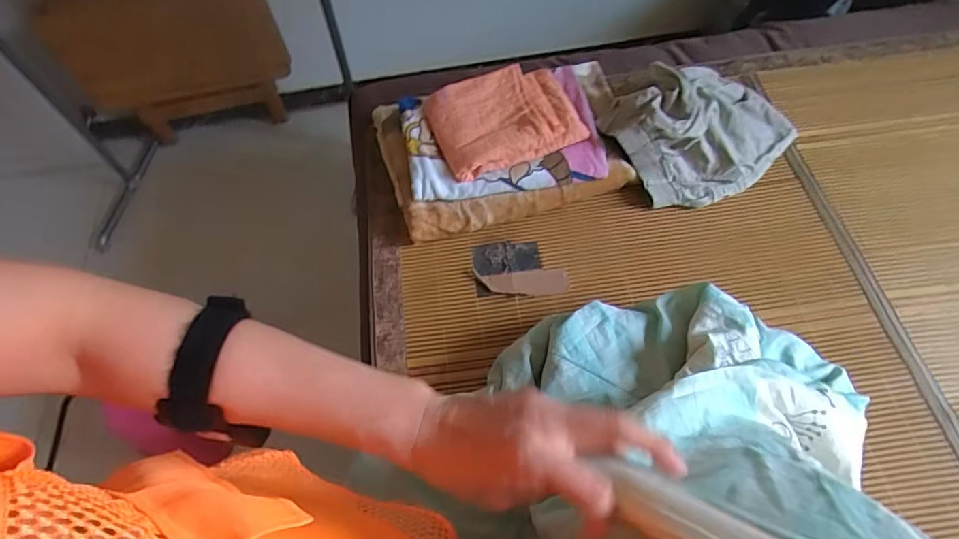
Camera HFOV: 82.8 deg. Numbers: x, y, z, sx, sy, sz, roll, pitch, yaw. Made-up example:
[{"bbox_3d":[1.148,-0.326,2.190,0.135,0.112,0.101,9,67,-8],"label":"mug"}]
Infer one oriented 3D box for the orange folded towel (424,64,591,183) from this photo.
[{"bbox_3d":[0.040,-0.256,0.917,0.240,0.047,0.173,-17,60,-5],"label":"orange folded towel"}]

